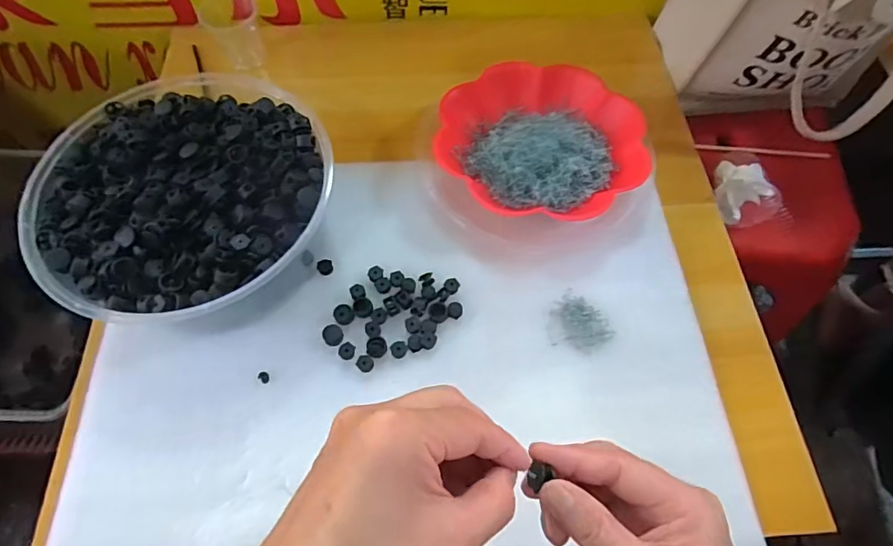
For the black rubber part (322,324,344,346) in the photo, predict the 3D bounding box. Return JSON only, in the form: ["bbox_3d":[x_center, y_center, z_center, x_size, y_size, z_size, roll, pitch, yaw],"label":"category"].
[{"bbox_3d":[-0.103,0.057,0.455,0.018,0.007,0.019,-6,64,-4],"label":"black rubber part"}]

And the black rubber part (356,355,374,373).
[{"bbox_3d":[-0.071,0.080,0.441,0.014,0.009,0.013,1,63,-1],"label":"black rubber part"}]

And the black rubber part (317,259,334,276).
[{"bbox_3d":[-0.117,-0.005,0.483,0.015,0.006,0.014,1,63,-1],"label":"black rubber part"}]

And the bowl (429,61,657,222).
[{"bbox_3d":[0.100,-0.136,0.525,0.211,0.044,0.199,1,63,-1],"label":"bowl"}]

